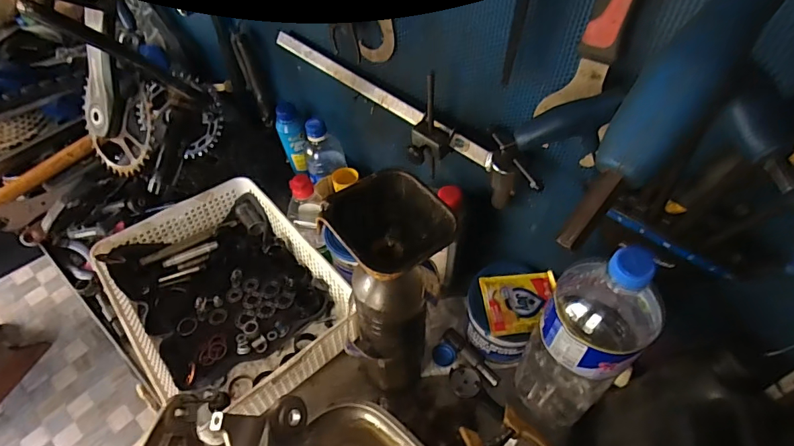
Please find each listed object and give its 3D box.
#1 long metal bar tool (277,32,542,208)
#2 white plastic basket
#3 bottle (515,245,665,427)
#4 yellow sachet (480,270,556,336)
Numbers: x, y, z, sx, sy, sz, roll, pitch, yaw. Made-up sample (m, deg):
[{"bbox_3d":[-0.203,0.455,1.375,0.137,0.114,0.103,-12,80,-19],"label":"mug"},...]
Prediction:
[{"bbox_3d":[-0.018,-0.144,0.570,0.063,0.074,0.403,-37,58,-26],"label":"long metal bar tool"},{"bbox_3d":[-0.235,0.099,0.634,0.245,0.083,0.326,-34,57,-24],"label":"white plastic basket"},{"bbox_3d":[0.190,0.123,0.462,0.102,0.304,0.088,-32,56,-25],"label":"bottle"},{"bbox_3d":[0.155,0.097,0.561,0.090,0.017,0.077,-5,50,-3],"label":"yellow sachet"}]

